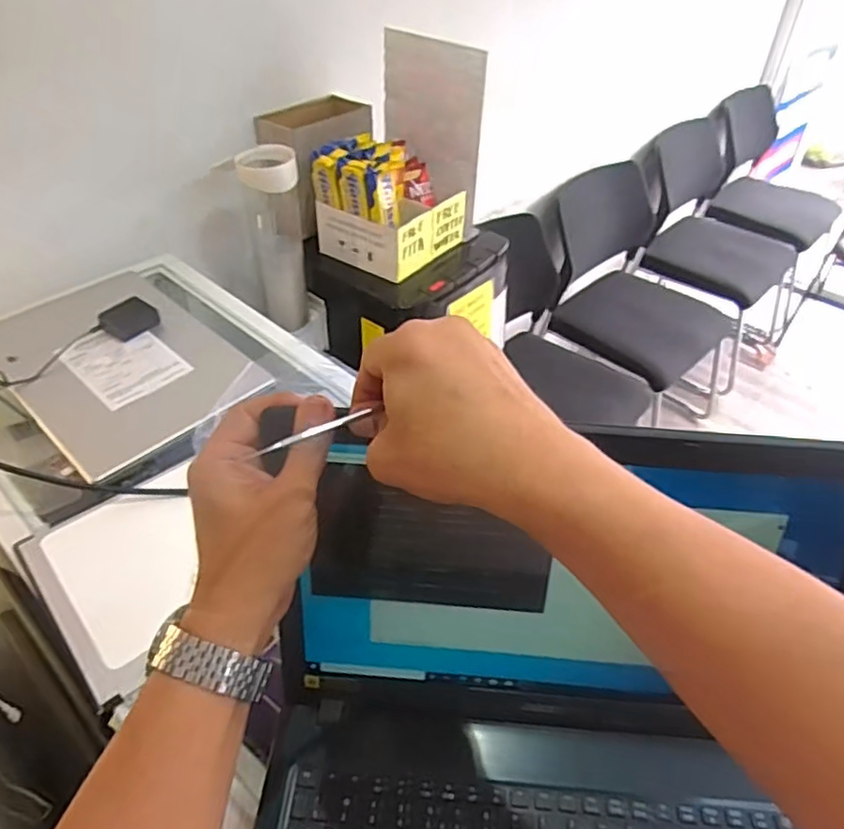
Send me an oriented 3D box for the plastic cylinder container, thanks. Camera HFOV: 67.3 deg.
[{"bbox_3d":[-0.223,-0.271,0.988,0.081,0.268,0.086,-9,44,-10],"label":"plastic cylinder container"}]

